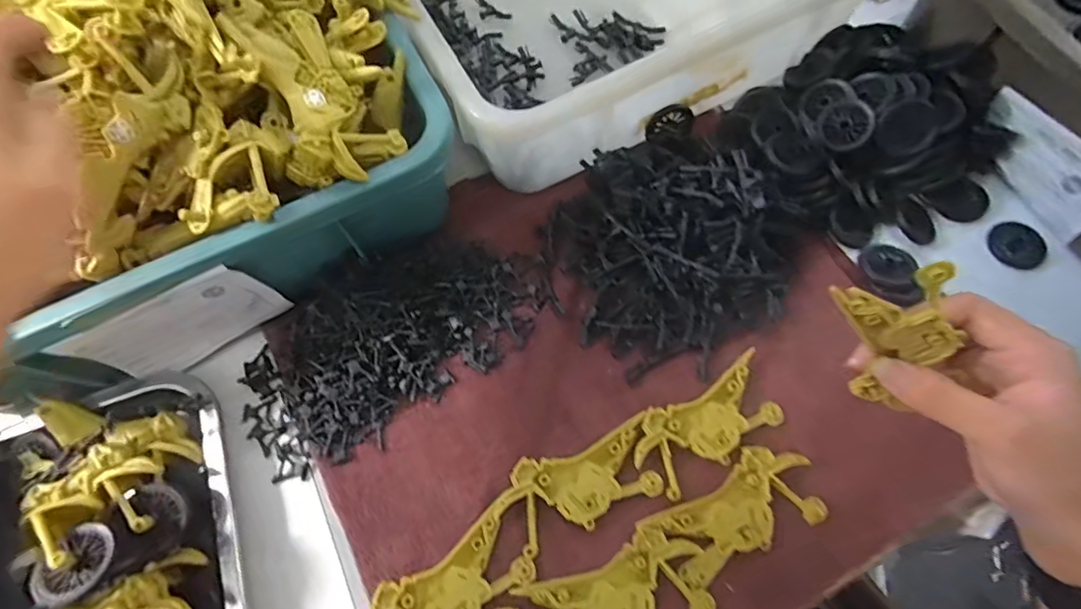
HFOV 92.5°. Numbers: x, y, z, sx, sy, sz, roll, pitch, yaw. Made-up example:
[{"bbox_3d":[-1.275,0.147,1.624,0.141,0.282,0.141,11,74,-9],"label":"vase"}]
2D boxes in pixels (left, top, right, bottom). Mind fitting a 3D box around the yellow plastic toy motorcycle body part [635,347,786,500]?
[{"bbox_3d":[0.107,0.075,0.328,0.100,0.010,0.048,-28,71,-12],"label":"yellow plastic toy motorcycle body part"}]

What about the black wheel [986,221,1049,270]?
[{"bbox_3d":[0.350,-0.044,0.379,0.038,0.006,0.038,1,69,-1],"label":"black wheel"}]

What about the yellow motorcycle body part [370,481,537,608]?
[{"bbox_3d":[-0.045,0.160,0.301,0.118,0.019,0.048,-34,72,-13],"label":"yellow motorcycle body part"}]

